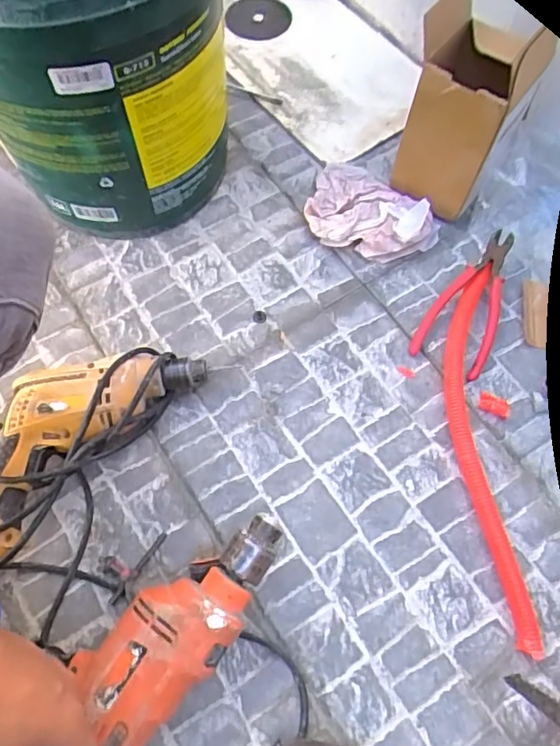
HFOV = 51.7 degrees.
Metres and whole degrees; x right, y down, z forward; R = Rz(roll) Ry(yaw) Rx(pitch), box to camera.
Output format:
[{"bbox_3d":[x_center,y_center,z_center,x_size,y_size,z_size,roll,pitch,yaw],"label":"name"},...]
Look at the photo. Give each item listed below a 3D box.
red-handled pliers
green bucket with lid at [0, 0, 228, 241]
[{"bbox_3d":[0.223,-0.085,0.659,0.080,0.027,0.183,28,69,13],"label":"red-handled pliers"},{"bbox_3d":[-0.200,-0.329,0.617,0.263,0.341,0.285,0,65,1],"label":"green bucket with lid"}]

